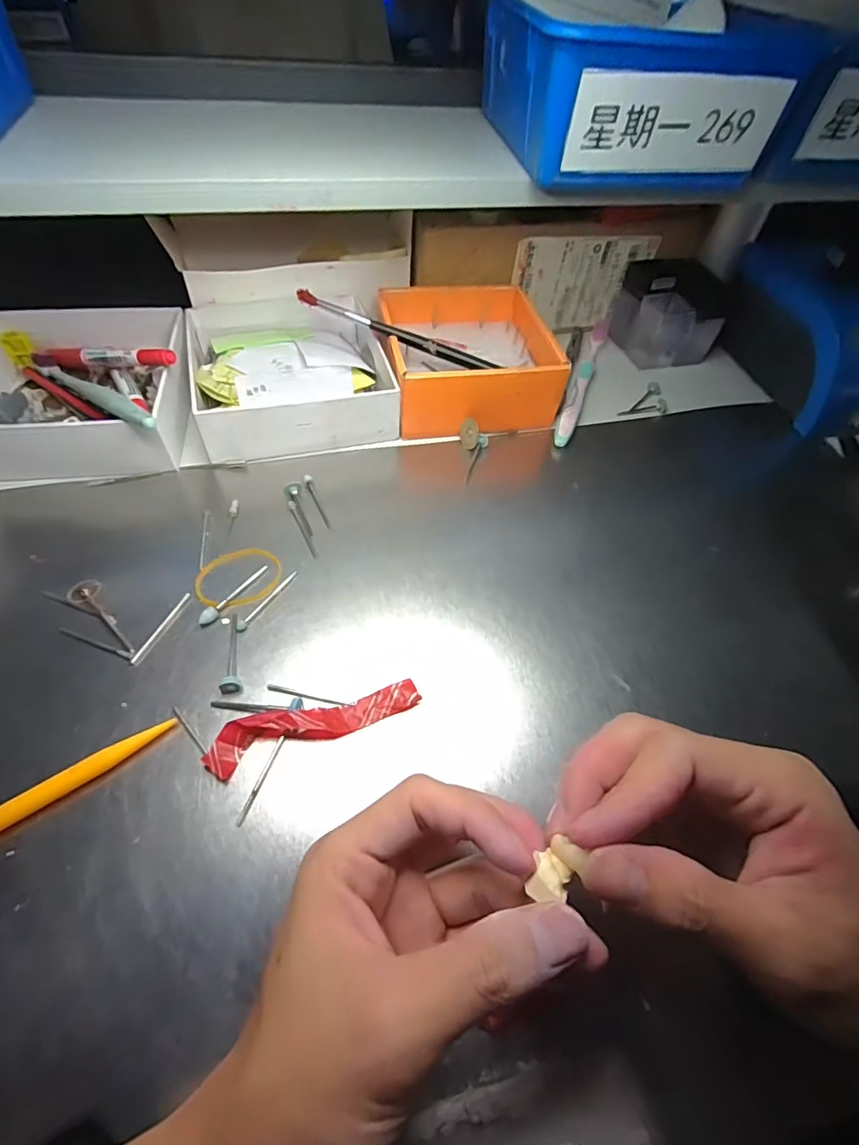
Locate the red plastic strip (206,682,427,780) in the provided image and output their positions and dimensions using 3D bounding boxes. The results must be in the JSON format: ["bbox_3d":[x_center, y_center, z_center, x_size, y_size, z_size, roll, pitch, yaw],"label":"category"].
[{"bbox_3d":[-0.052,0.068,0.225,0.096,0.012,0.020,-15,60,-14],"label":"red plastic strip"}]

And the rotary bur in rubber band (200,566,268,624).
[{"bbox_3d":[-0.105,0.011,0.266,0.006,0.006,0.046,32,60,15],"label":"rotary bur in rubber band"}]

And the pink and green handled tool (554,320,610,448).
[{"bbox_3d":[0.129,-0.163,0.410,0.015,0.016,0.185,20,58,8],"label":"pink and green handled tool"}]

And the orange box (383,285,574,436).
[{"bbox_3d":[0.028,-0.165,0.379,0.122,0.052,0.131,-6,58,-8],"label":"orange box"}]

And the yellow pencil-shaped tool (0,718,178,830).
[{"bbox_3d":[-0.173,0.099,0.198,0.135,0.010,0.009,-30,64,-21],"label":"yellow pencil-shaped tool"}]

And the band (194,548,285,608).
[{"bbox_3d":[-0.106,0.002,0.274,0.045,0.006,0.038,-14,60,-13],"label":"band"}]

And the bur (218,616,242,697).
[{"bbox_3d":[-0.100,0.039,0.245,0.009,0.009,0.044,-11,59,-11],"label":"bur"}]

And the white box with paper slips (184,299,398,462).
[{"bbox_3d":[-0.101,-0.154,0.363,0.145,0.041,0.148,-16,60,-14],"label":"white box with paper slips"}]

